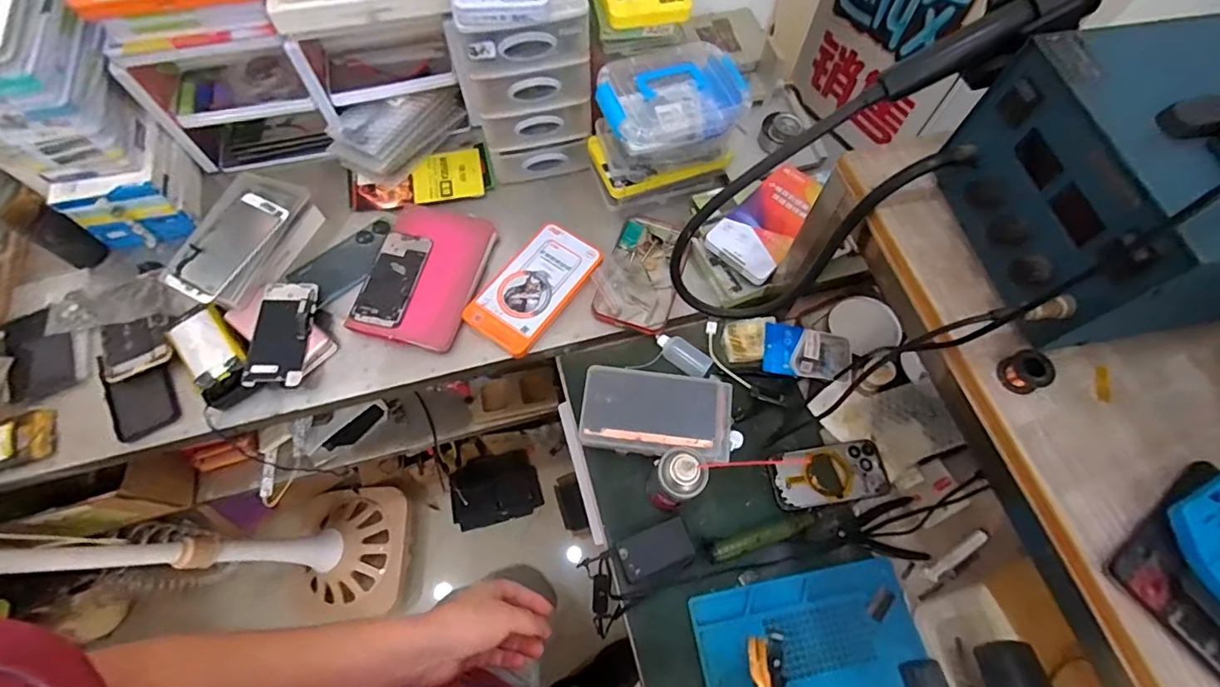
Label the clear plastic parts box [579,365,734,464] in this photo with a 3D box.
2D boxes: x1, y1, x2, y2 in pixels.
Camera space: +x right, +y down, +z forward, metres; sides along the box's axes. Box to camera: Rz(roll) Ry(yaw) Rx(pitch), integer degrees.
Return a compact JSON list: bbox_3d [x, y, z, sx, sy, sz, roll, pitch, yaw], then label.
[{"bbox_3d":[0.062,0.093,0.668,0.193,0.043,0.112,3,65,0],"label":"clear plastic parts box"}]

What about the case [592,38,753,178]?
[{"bbox_3d":[0.075,-0.302,0.694,0.173,0.112,0.127,-15,66,-8],"label":"case"}]

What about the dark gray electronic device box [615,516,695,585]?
[{"bbox_3d":[0.053,0.243,0.607,0.086,0.021,0.050,-16,69,-16],"label":"dark gray electronic device box"}]

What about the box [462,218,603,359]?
[{"bbox_3d":[-0.105,-0.080,0.718,0.106,0.018,0.190,34,69,14],"label":"box"}]

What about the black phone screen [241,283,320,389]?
[{"bbox_3d":[-0.421,-0.013,0.665,0.065,0.012,0.137,3,71,-12],"label":"black phone screen"}]

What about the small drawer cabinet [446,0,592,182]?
[{"bbox_3d":[-0.111,-0.396,0.720,0.157,0.272,0.187,-4,65,-3],"label":"small drawer cabinet"}]

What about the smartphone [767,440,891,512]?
[{"bbox_3d":[0.279,0.168,0.660,0.147,0.015,0.072,-8,73,-5],"label":"smartphone"}]

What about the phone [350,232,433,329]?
[{"bbox_3d":[-0.298,-0.090,0.710,0.072,0.008,0.142,12,66,5],"label":"phone"}]

